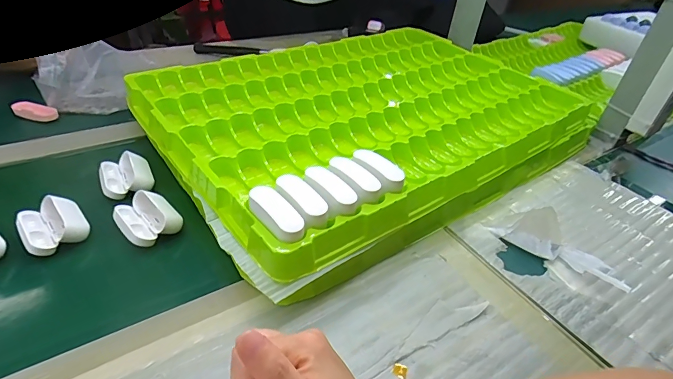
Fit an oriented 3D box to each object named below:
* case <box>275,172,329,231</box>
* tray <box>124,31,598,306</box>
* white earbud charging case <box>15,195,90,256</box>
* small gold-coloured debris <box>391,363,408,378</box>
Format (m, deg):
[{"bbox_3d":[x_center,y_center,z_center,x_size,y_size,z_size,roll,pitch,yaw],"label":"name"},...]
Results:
[{"bbox_3d":[-0.033,0.017,0.363,0.029,0.034,0.064,-23,46,-32],"label":"case"},{"bbox_3d":[0.061,-0.117,0.584,0.573,0.077,0.395,-22,46,-32],"label":"tray"},{"bbox_3d":[-0.280,0.032,0.392,0.053,0.024,0.057,-29,49,-37],"label":"white earbud charging case"},{"bbox_3d":[0.050,0.143,0.314,0.012,0.004,0.012,0,41,0],"label":"small gold-coloured debris"}]

